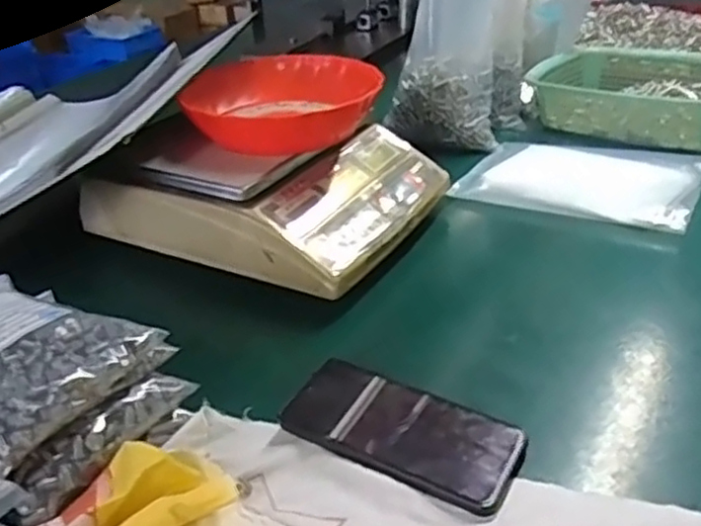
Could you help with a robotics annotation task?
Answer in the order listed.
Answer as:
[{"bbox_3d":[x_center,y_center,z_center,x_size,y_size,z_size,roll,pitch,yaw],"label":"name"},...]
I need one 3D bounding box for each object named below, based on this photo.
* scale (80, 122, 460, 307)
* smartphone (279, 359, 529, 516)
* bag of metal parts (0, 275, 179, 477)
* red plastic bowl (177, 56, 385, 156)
[{"bbox_3d":[-0.088,-0.100,0.780,0.329,0.099,0.258,13,35,25],"label":"scale"},{"bbox_3d":[0.036,0.112,0.491,0.161,0.014,0.075,16,36,28],"label":"smartphone"},{"bbox_3d":[-0.237,0.059,0.467,0.175,0.035,0.134,14,35,26],"label":"bag of metal parts"},{"bbox_3d":[-0.081,-0.170,0.769,0.207,0.053,0.207,-2,31,1],"label":"red plastic bowl"}]

